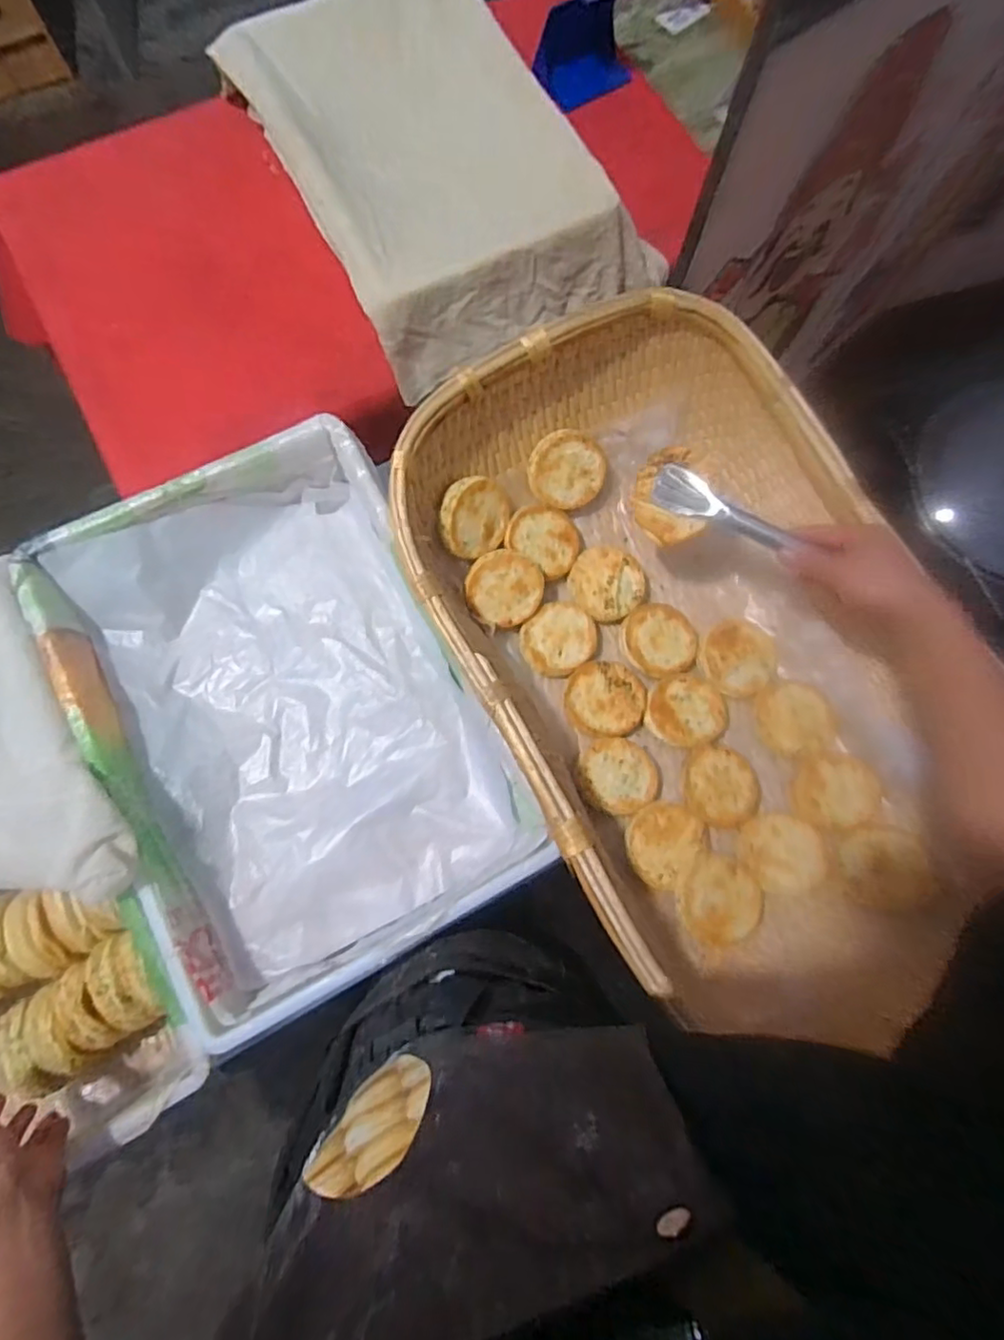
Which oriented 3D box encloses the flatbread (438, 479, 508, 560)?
[{"bbox_3d":[-0.032,-0.182,0.731,0.089,0.014,0.093,-11,111,-32],"label":"flatbread"}]

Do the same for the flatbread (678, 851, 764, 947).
[{"bbox_3d":[0.243,0.255,0.674,0.094,0.018,0.091,-39,79,-25],"label":"flatbread"}]

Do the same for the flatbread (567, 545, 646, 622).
[{"bbox_3d":[0.137,-0.113,0.789,0.095,0.026,0.092,0,78,-1],"label":"flatbread"}]

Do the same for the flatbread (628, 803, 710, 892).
[{"bbox_3d":[0.190,0.198,0.710,0.093,0.014,0.083,-42,82,-9],"label":"flatbread"}]

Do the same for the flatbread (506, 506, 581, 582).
[{"bbox_3d":[0.053,-0.165,0.775,0.098,0.015,0.089,29,83,-15],"label":"flatbread"}]

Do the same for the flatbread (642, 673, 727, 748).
[{"bbox_3d":[0.233,0.051,0.759,0.099,0.021,0.089,13,78,1],"label":"flatbread"}]

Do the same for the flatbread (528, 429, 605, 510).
[{"bbox_3d":[0.082,-0.250,0.762,0.098,0.015,0.090,-8,123,-13],"label":"flatbread"}]

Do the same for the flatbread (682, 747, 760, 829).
[{"bbox_3d":[0.267,0.140,0.737,0.092,0.013,0.092,0,78,-1],"label":"flatbread"}]

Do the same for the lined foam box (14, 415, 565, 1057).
[{"bbox_3d":[-0.254,0.042,0.722,0.410,0.123,0.595,-27,80,-6],"label":"lined foam box"}]

